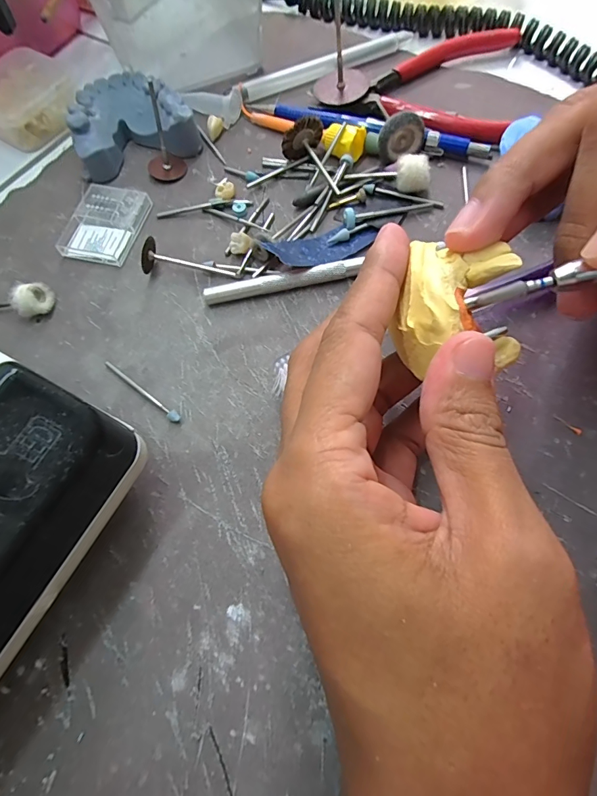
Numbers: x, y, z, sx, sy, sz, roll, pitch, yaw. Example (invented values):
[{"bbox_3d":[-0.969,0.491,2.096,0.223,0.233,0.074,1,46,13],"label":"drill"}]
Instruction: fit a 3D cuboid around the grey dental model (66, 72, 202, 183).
[{"bbox_3d":[-0.092,-0.156,0.228,0.063,0.023,0.054,-16,68,-3],"label":"grey dental model"}]

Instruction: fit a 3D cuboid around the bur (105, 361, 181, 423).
[{"bbox_3d":[-0.068,-0.004,0.176,0.046,0.004,0.005,37,74,16],"label":"bur"}]

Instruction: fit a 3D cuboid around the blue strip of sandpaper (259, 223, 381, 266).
[{"bbox_3d":[0.013,-0.075,0.196,0.055,0.011,0.021,-27,69,-8],"label":"blue strip of sandpaper"}]

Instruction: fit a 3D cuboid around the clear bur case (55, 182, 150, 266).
[{"bbox_3d":[-0.102,-0.092,0.212,0.038,0.008,0.045,11,69,7],"label":"clear bur case"}]

